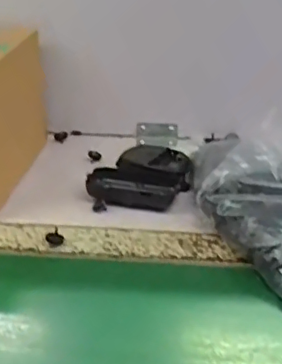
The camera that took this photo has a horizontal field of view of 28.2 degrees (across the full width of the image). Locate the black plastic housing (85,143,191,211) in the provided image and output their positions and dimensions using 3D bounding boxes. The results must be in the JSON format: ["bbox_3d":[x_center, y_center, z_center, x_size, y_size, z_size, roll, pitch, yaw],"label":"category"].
[{"bbox_3d":[0.000,-0.010,0.685,0.113,0.033,0.109,6,31,12],"label":"black plastic housing"}]

